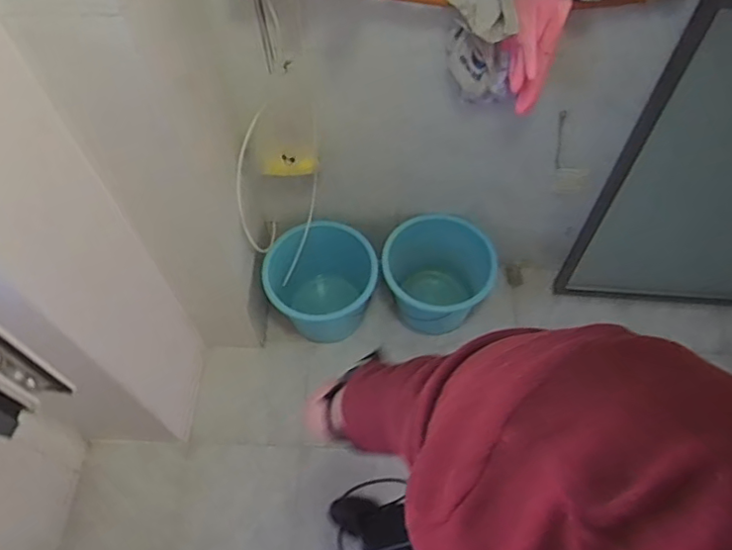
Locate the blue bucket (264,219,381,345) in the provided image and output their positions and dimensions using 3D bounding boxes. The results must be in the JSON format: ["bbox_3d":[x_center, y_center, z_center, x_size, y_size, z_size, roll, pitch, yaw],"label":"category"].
[{"bbox_3d":[-0.119,0.030,1.647,0.292,0.222,0.285,0,59,1],"label":"blue bucket"}]

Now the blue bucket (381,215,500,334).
[{"bbox_3d":[0.188,0.020,1.636,0.315,0.260,0.295,15,61,9],"label":"blue bucket"}]

